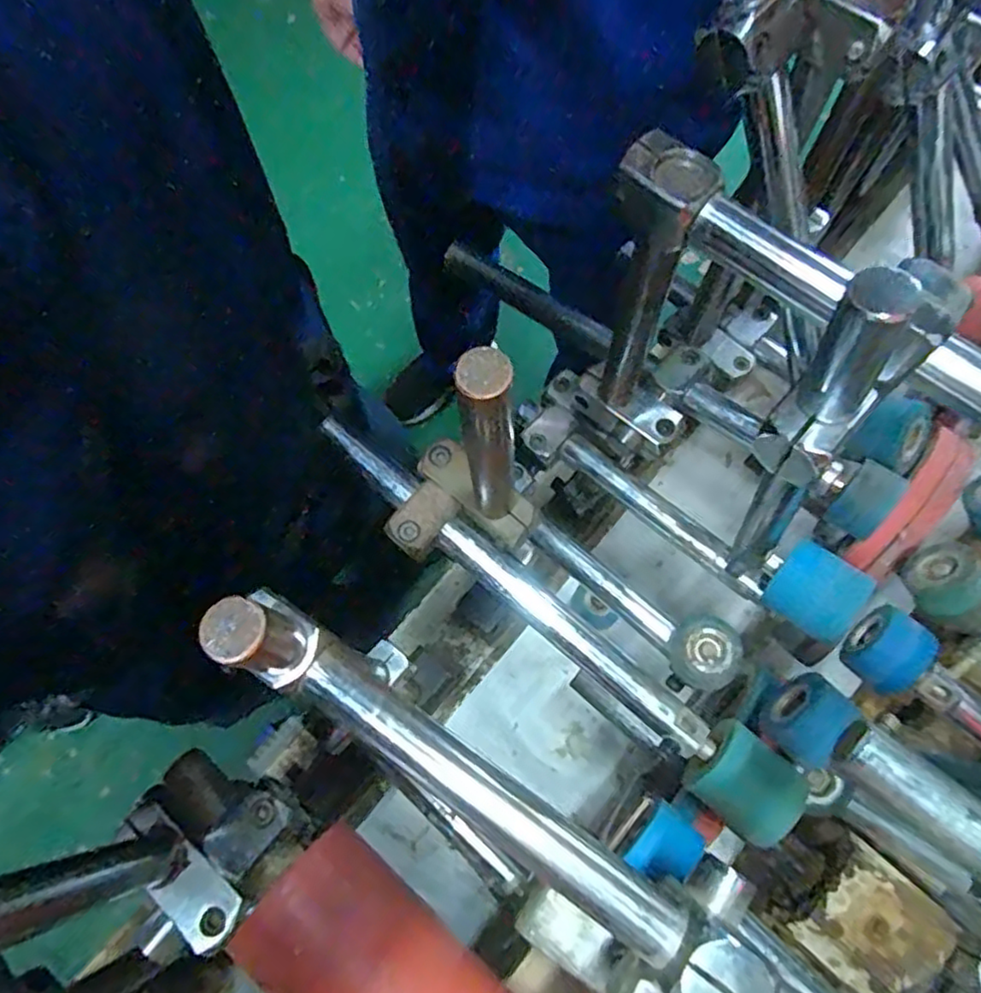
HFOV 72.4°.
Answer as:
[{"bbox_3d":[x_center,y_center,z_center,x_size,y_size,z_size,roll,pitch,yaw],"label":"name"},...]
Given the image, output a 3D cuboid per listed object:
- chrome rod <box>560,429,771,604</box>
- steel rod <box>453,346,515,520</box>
[{"bbox_3d":[0.129,0.014,0.515,0.184,0.016,0.021,39,76,15],"label":"chrome rod"},{"bbox_3d":[-0.001,-0.024,0.345,0.025,0.178,0.020,-1,70,2],"label":"steel rod"}]

